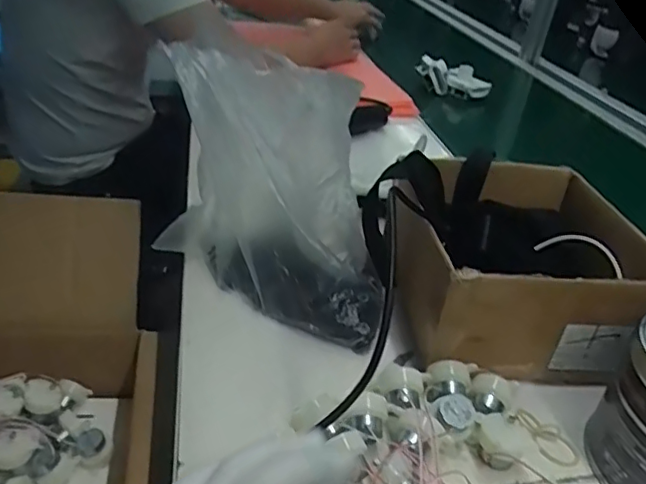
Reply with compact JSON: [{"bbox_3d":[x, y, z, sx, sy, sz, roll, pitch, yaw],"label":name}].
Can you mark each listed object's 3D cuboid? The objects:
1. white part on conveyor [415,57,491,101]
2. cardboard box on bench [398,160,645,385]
[{"bbox_3d":[0.268,-0.336,1.185,0.153,0.057,0.055,13,32,8],"label":"white part on conveyor"},{"bbox_3d":[0.178,0.024,0.528,0.187,0.113,0.213,5,30,-4],"label":"cardboard box on bench"}]

